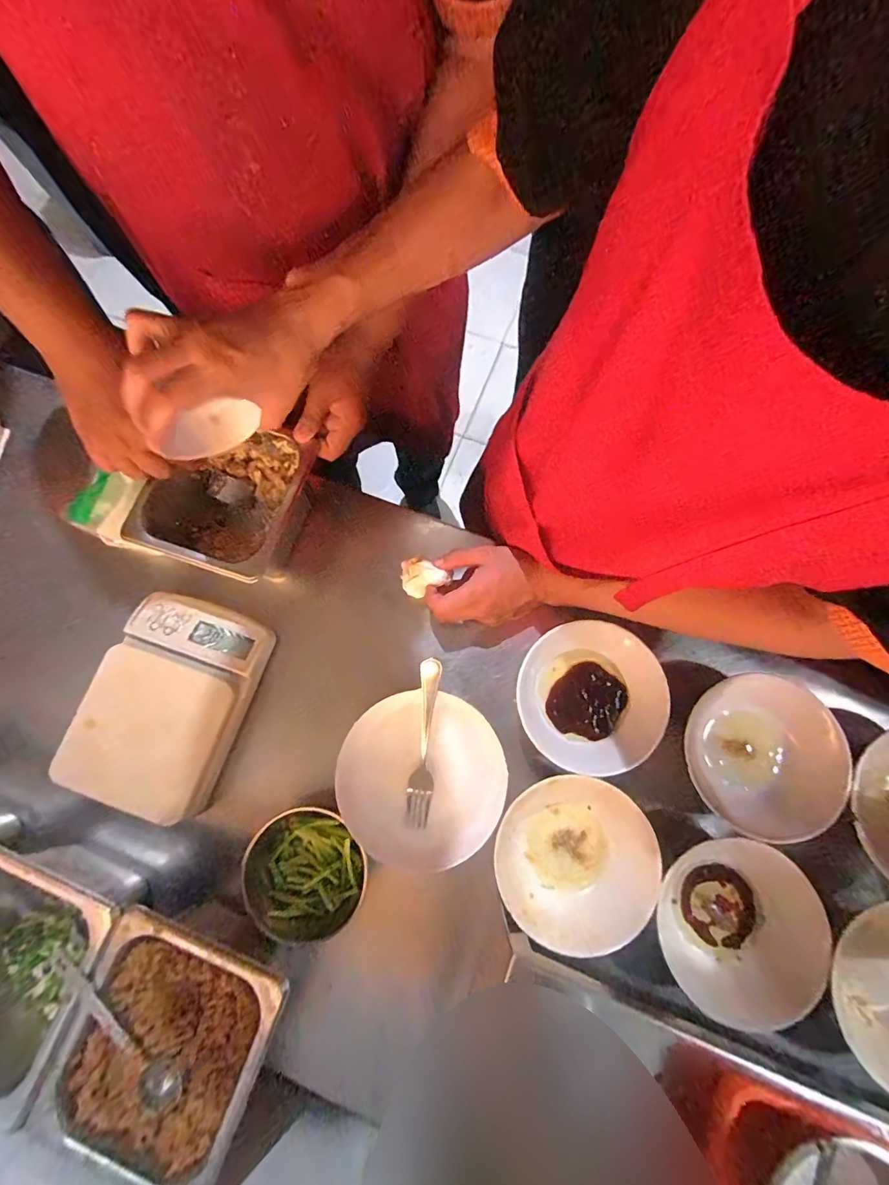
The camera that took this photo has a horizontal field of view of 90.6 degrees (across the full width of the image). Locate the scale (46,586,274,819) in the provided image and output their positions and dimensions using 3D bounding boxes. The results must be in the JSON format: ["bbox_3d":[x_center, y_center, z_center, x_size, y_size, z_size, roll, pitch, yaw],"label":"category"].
[{"bbox_3d":[-0.298,0.119,0.481,0.162,0.030,0.217,16,79,4],"label":"scale"}]

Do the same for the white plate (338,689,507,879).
[{"bbox_3d":[-0.026,0.191,0.459,0.172,0.031,0.164,0,78,1],"label":"white plate"}]

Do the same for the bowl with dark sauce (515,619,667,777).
[{"bbox_3d":[0.161,0.108,0.474,0.156,0.043,0.149,0,78,1],"label":"bowl with dark sauce"}]

